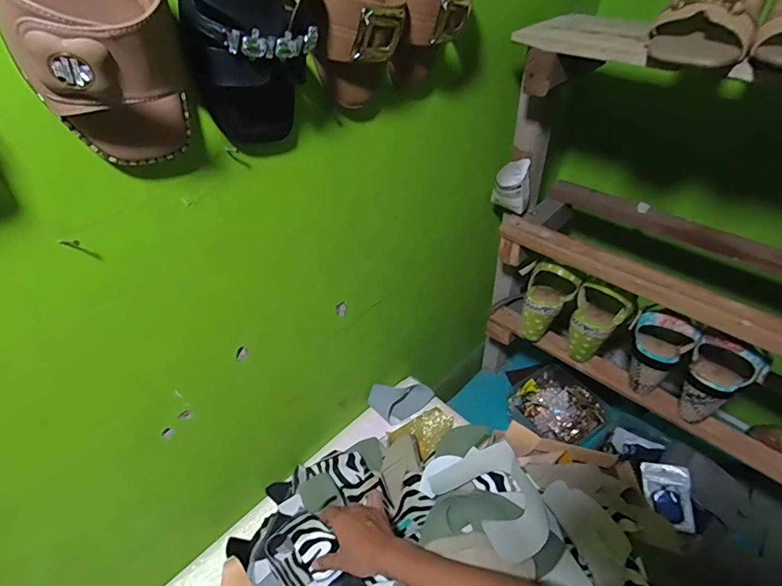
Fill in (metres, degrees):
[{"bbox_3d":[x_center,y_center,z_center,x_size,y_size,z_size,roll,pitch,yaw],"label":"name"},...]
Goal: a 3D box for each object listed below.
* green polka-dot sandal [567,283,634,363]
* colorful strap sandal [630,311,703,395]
[{"bbox_3d":[0.331,0.044,0.697,0.079,0.128,0.087,18,45,22],"label":"green polka-dot sandal"},{"bbox_3d":[0.395,0.082,0.648,0.079,0.128,0.084,28,49,30],"label":"colorful strap sandal"}]

